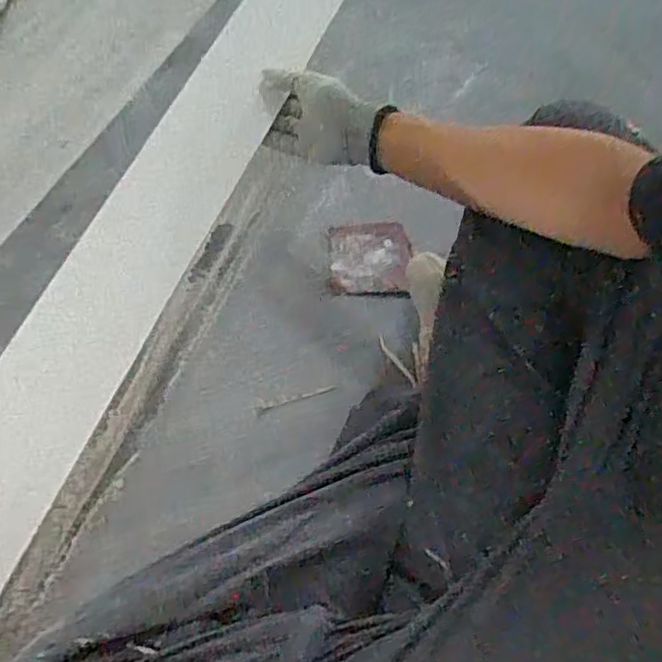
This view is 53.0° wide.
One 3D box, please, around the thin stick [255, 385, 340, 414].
[{"bbox_3d":[-0.039,0.074,0.746,0.092,0.008,0.015,-14,59,-9],"label":"thin stick"}]

